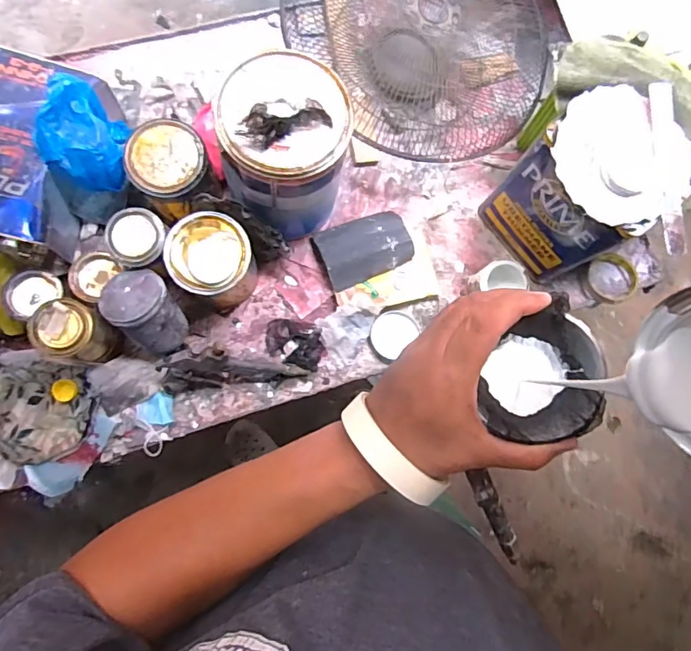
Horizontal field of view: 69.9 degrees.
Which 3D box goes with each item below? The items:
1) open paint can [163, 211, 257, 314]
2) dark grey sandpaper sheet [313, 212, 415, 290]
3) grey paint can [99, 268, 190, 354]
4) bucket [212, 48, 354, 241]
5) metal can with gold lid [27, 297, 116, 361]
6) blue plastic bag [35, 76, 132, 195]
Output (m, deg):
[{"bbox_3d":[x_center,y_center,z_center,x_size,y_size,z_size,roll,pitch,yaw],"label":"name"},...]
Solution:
[{"bbox_3d":[-0.180,-0.085,0.683,0.103,0.137,0.106,0,86,-6],"label":"open paint can"},{"bbox_3d":[0.032,-0.120,0.760,0.137,0.027,0.093,-24,89,-7],"label":"dark grey sandpaper sheet"},{"bbox_3d":[-0.259,-0.013,0.654,0.078,0.120,0.081,29,68,21],"label":"grey paint can"},{"bbox_3d":[-0.083,-0.228,0.659,0.163,0.200,0.168,18,84,-4],"label":"bucket"},{"bbox_3d":[-0.350,0.007,0.647,0.071,0.112,0.069,0,86,-6],"label":"metal can with gold lid"},{"bbox_3d":[-0.329,-0.239,0.635,0.100,0.085,0.114,25,84,-4],"label":"blue plastic bag"}]

